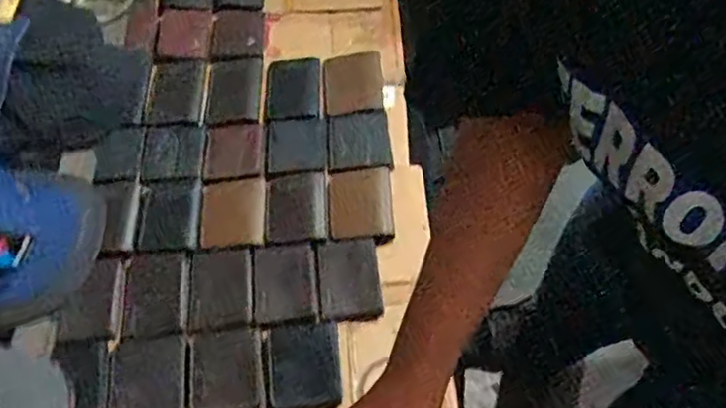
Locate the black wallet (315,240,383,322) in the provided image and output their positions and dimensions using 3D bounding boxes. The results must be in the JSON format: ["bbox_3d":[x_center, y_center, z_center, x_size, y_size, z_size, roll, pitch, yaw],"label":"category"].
[{"bbox_3d":[-0.020,0.104,0.890,0.081,0.016,0.117,-6,57,-1],"label":"black wallet"}]

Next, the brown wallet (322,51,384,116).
[{"bbox_3d":[-0.016,-0.208,1.089,0.098,0.009,0.136,-7,57,-1],"label":"brown wallet"}]

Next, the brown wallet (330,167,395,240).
[{"bbox_3d":[-0.004,-0.003,0.954,0.087,0.009,0.119,-4,57,1],"label":"brown wallet"}]

